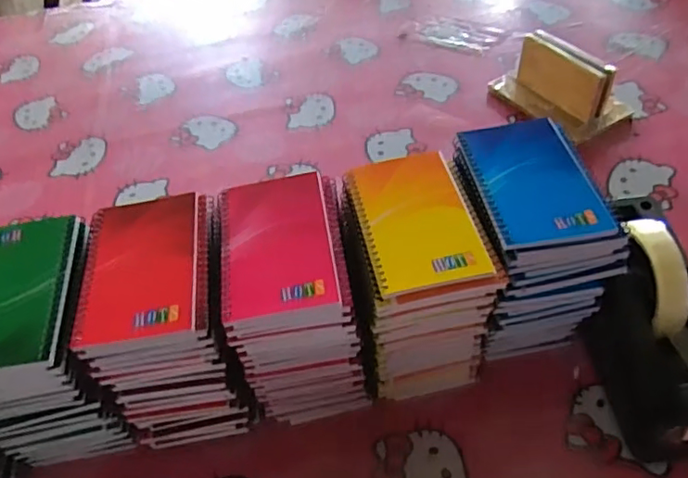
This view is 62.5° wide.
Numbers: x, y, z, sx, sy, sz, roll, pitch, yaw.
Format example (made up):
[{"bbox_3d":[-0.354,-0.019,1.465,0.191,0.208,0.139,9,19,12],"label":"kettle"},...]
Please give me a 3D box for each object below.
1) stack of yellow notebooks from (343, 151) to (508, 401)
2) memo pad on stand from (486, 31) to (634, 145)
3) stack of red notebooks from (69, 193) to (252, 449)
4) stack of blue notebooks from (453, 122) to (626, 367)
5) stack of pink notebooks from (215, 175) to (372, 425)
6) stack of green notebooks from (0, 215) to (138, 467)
[{"bbox_3d":[0.060,0.036,0.484,0.098,0.165,0.132,-12,48,-4],"label":"stack of yellow notebooks"},{"bbox_3d":[0.280,-0.202,0.725,0.098,0.083,0.166,-27,51,-17],"label":"memo pad on stand"},{"bbox_3d":[-0.137,0.071,0.471,0.096,0.162,0.137,-7,48,0],"label":"stack of red notebooks"},{"bbox_3d":[0.158,0.007,0.497,0.102,0.165,0.139,-8,48,-1],"label":"stack of blue notebooks"},{"bbox_3d":[-0.040,0.053,0.477,0.093,0.165,0.129,-10,48,-2],"label":"stack of pink notebooks"},{"bbox_3d":[-0.234,0.088,0.458,0.094,0.182,0.126,-12,48,-4],"label":"stack of green notebooks"}]

